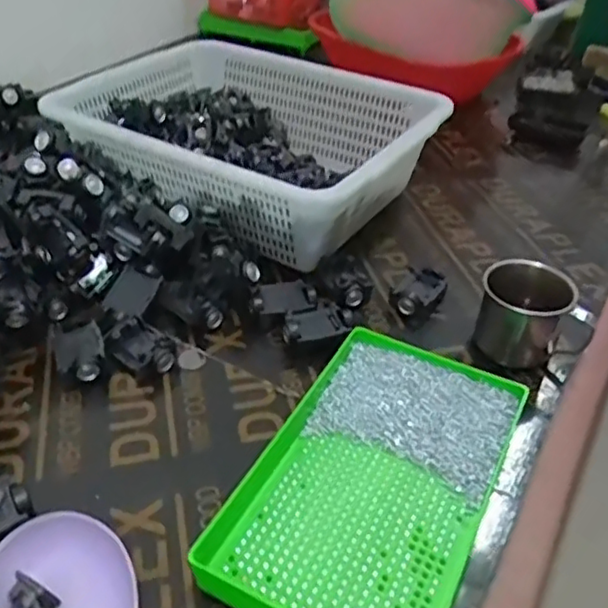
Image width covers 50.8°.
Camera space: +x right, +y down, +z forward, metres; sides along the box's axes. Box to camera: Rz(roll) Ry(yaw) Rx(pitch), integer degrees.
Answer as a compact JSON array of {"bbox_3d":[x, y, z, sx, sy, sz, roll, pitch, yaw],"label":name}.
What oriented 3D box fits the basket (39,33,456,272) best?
[{"bbox_3d":[-0.060,-0.197,0.760,0.405,0.099,0.316,21,43,22],"label":"basket"}]

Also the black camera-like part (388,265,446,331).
[{"bbox_3d":[0.111,-0.009,0.624,0.039,0.032,0.057,22,43,23],"label":"black camera-like part"}]

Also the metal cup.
[{"bbox_3d":[0.203,0.015,0.580,0.087,0.082,0.087,1,39,-1],"label":"metal cup"}]

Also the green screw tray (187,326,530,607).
[{"bbox_3d":[0.047,0.121,0.444,0.153,0.039,0.239,20,43,21],"label":"green screw tray"}]

